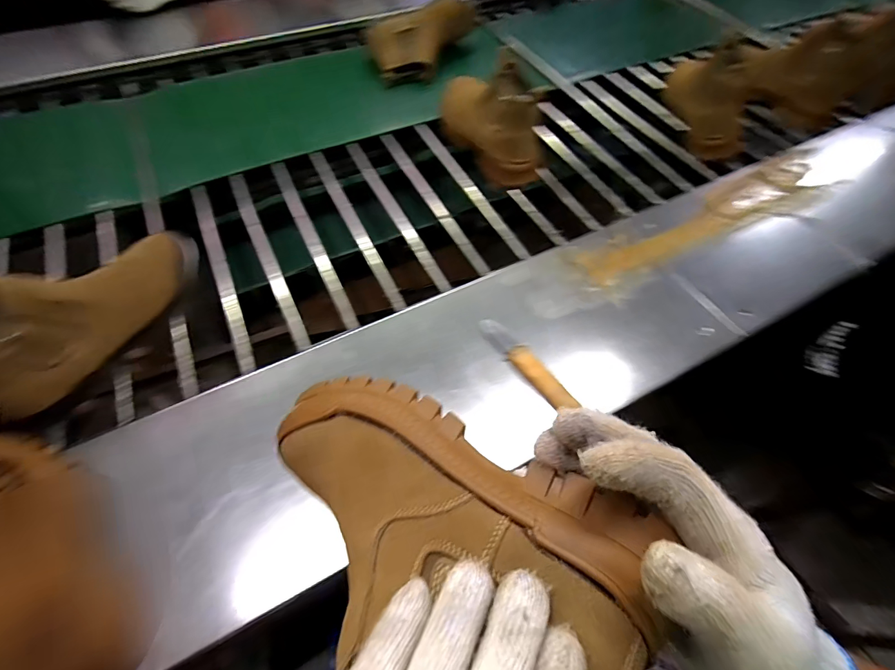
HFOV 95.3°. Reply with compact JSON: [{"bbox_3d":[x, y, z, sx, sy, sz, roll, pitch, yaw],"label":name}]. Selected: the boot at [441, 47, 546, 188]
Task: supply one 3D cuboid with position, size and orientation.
[{"bbox_3d":[0.080,-0.391,0.710,0.092,0.154,0.265,-26,63,-17],"label":"boot"}]

